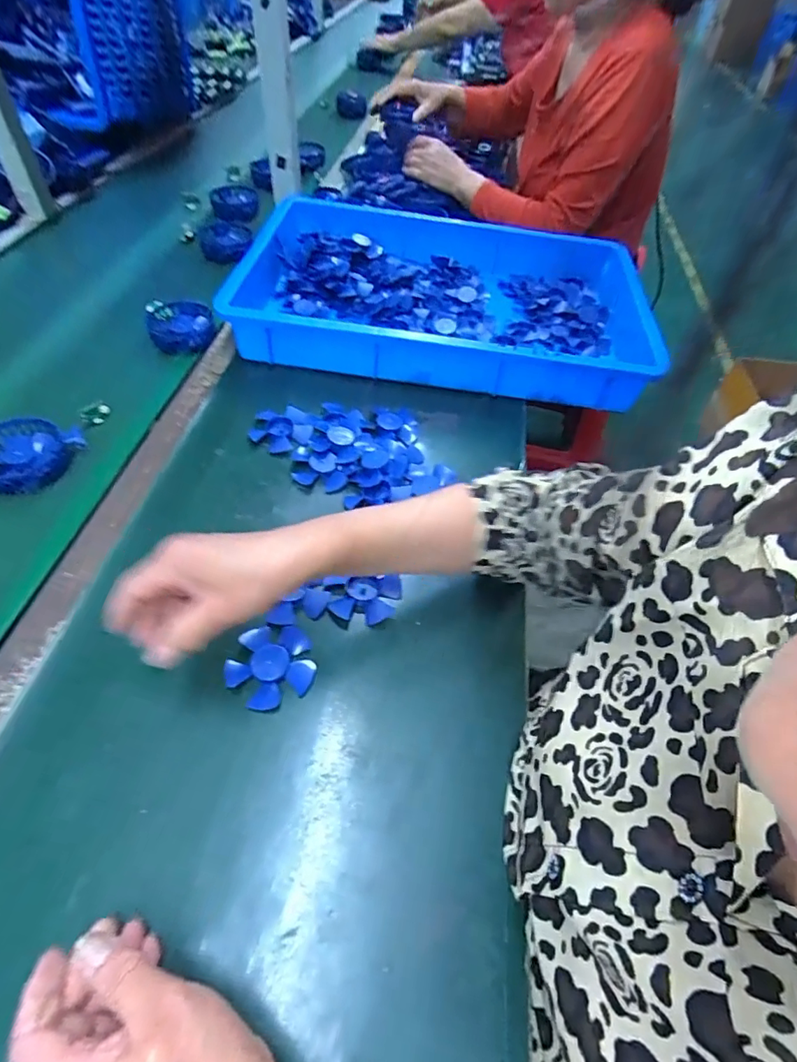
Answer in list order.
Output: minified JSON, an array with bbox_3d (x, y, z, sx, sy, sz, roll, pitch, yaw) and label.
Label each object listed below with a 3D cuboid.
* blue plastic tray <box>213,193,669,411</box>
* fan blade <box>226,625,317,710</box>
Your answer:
[{"bbox_3d":[0.070,-0.355,0.767,0.548,0.076,0.381,8,52,0],"label":"blue plastic tray"},{"bbox_3d":[-0.107,0.112,0.427,0.069,0.010,0.067,3,52,-4],"label":"fan blade"}]

